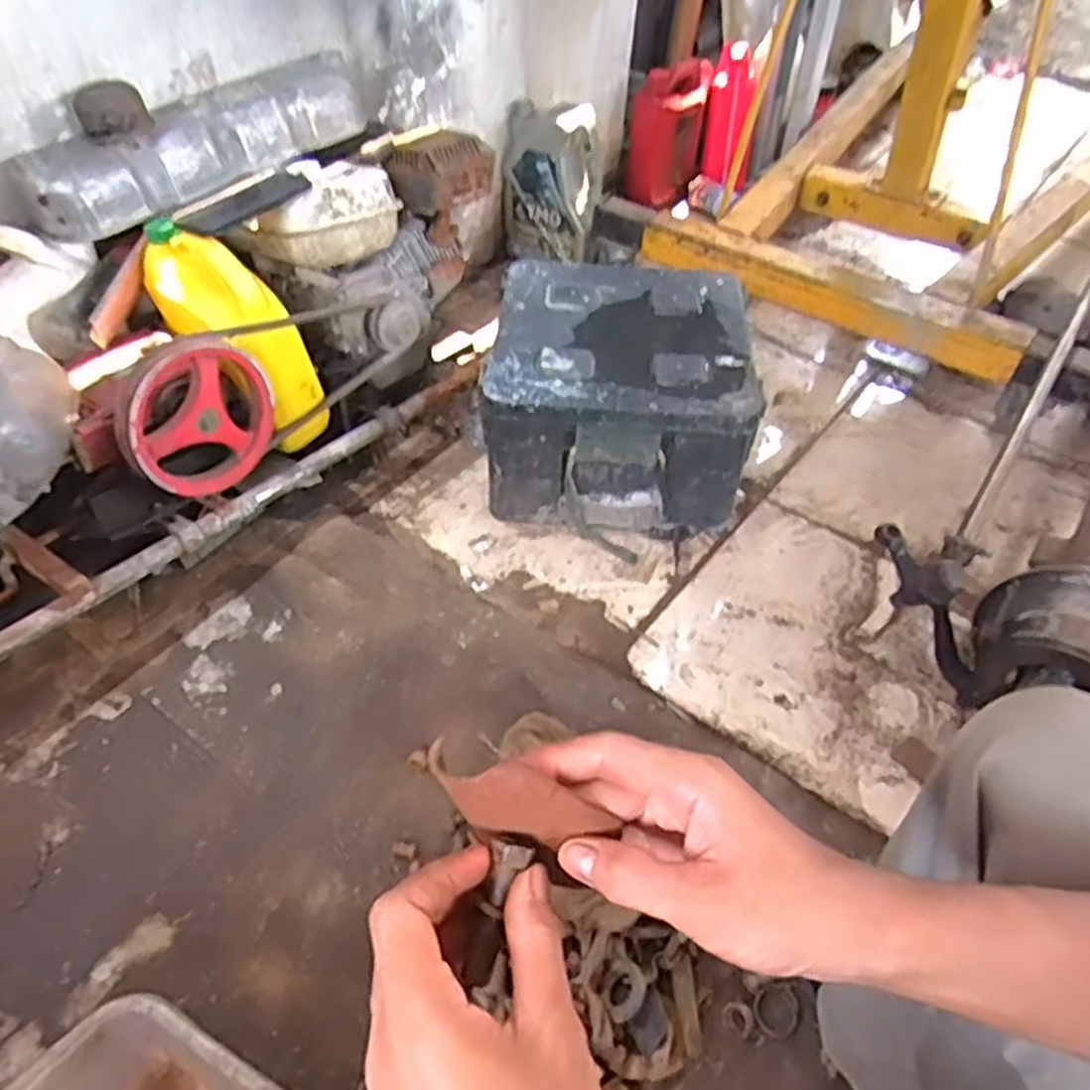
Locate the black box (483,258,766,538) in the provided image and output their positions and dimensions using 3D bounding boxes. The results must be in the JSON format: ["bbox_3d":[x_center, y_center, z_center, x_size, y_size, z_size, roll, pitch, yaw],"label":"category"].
[{"bbox_3d":[0.111,-0.228,1.222,0.361,0.253,0.356,3,46,2],"label":"black box"}]

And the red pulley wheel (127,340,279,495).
[{"bbox_3d":[-0.416,-0.150,0.949,0.039,0.178,0.187,29,52,24],"label":"red pulley wheel"}]

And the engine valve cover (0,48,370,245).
[{"bbox_3d":[-0.445,-0.537,1.012,0.113,0.125,0.459,34,55,28],"label":"engine valve cover"}]

